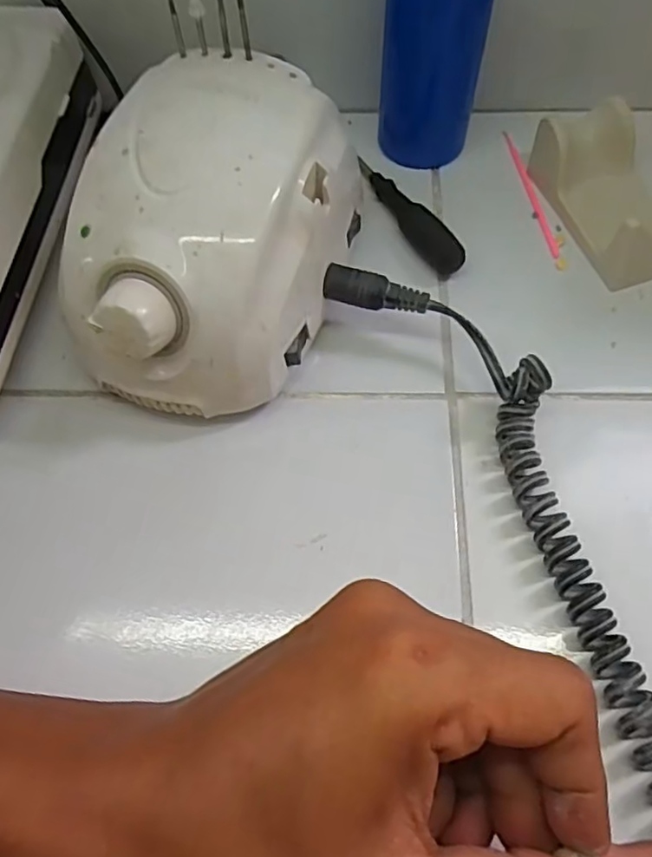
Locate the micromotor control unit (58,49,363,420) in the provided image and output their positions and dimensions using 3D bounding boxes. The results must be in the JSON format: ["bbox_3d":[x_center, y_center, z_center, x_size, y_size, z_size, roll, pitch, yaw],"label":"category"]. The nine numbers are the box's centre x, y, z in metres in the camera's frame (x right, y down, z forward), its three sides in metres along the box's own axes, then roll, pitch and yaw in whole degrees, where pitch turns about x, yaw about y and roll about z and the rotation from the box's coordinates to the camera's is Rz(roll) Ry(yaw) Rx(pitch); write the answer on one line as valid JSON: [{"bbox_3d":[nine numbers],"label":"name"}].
[{"bbox_3d":[-0.044,-0.078,0.261,0.099,0.085,0.133,16,65,10],"label":"micromotor control unit"}]

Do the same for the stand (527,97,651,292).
[{"bbox_3d":[0.145,-0.117,0.301,0.049,0.035,0.090,-16,64,-5],"label":"stand"}]

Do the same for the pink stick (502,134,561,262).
[{"bbox_3d":[0.110,-0.128,0.324,0.006,0.005,0.091,-9,63,-2],"label":"pink stick"}]

